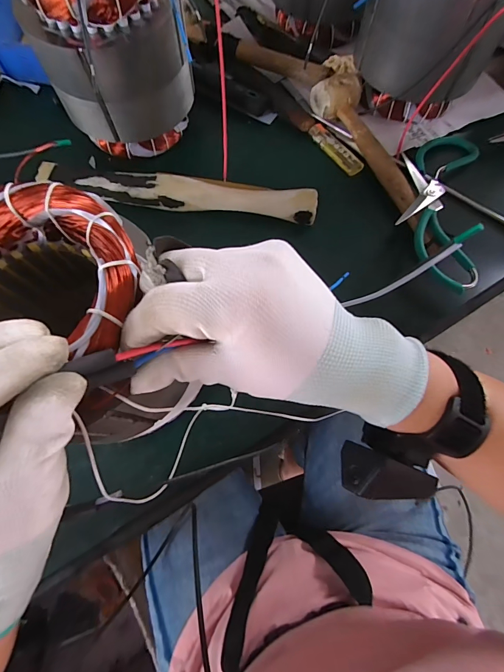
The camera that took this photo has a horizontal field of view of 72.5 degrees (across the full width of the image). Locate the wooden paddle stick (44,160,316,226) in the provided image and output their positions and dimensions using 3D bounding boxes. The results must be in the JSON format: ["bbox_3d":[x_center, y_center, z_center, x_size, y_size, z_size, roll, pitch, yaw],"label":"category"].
[{"bbox_3d":[-0.087,-0.168,0.406,0.322,0.031,0.032,7,73,2],"label":"wooden paddle stick"}]

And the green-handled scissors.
[{"bbox_3d":[0.215,-0.153,0.399,0.085,0.025,0.237,17,67,2],"label":"green-handled scissors"}]

